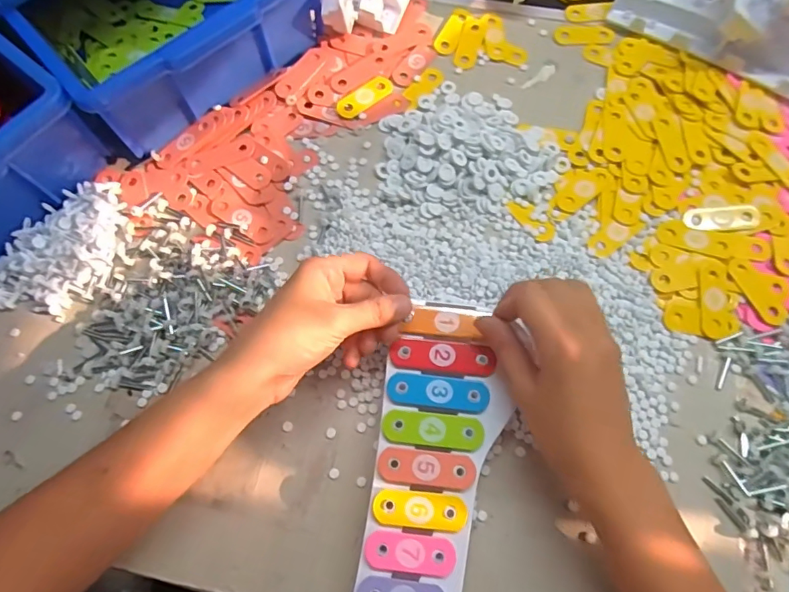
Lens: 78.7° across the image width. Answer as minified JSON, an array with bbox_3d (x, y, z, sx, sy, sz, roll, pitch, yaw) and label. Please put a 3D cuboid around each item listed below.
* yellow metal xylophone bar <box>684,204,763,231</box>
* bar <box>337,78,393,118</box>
[{"bbox_3d":[0.292,-0.069,0.428,0.060,0.009,0.024,0,71,0],"label":"yellow metal xylophone bar"},{"bbox_3d":[-0.029,-0.198,0.479,0.062,0.004,0.023,-38,75,-11],"label":"bar"}]

